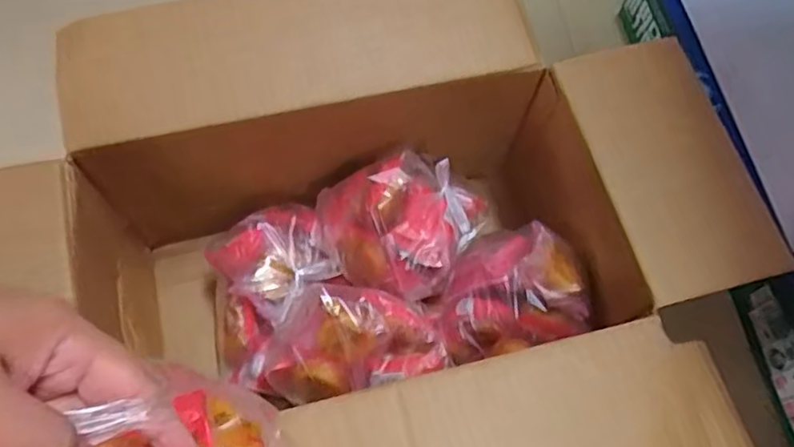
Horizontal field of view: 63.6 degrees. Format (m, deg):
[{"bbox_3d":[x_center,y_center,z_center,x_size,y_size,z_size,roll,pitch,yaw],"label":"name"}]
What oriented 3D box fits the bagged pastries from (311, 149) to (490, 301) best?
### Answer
[{"bbox_3d":[0.015,-0.003,0.654,0.167,0.077,0.132,-18,67,-11],"label":"bagged pastries"}]

